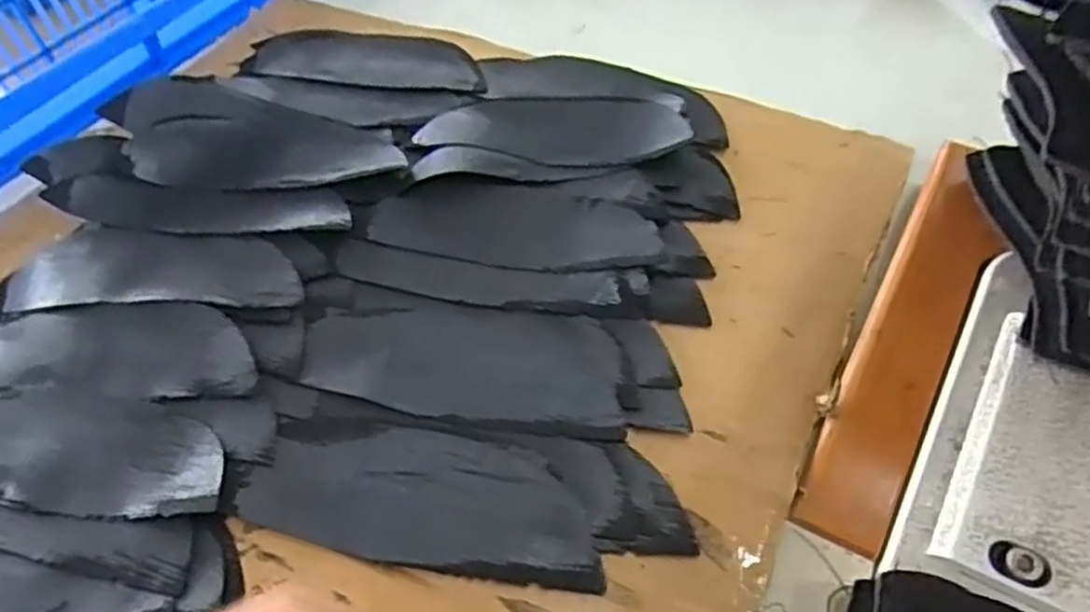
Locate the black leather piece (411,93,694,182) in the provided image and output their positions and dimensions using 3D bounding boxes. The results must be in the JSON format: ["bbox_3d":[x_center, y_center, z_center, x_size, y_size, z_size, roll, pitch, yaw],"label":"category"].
[{"bbox_3d":[0.002,-0.089,0.370,0.131,0.014,0.065,-3,52,1],"label":"black leather piece"}]

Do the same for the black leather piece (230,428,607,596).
[{"bbox_3d":[-0.043,0.069,0.261,0.126,0.005,0.048,6,52,8],"label":"black leather piece"}]

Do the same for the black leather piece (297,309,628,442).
[{"bbox_3d":[-0.033,0.023,0.293,0.127,0.006,0.052,5,52,7],"label":"black leather piece"}]

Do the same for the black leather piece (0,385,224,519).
[{"bbox_3d":[-0.177,0.055,0.275,0.131,0.010,0.046,8,53,9],"label":"black leather piece"}]

